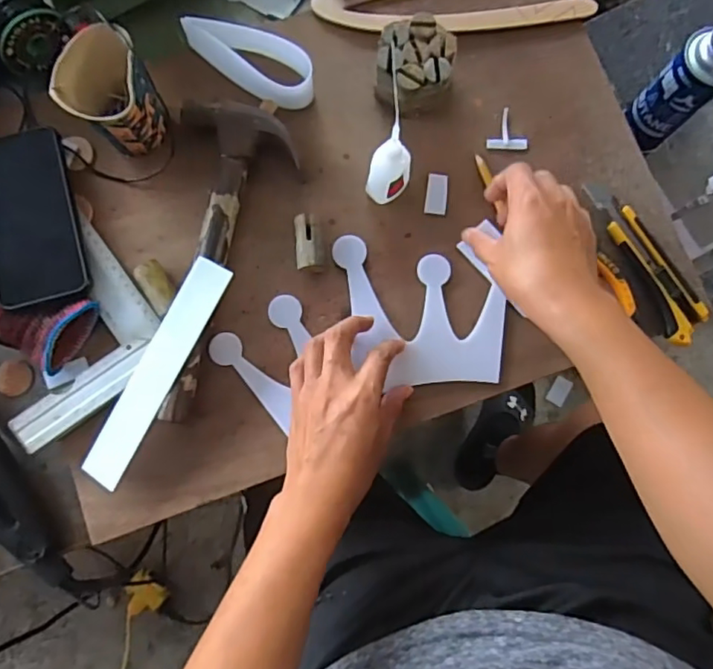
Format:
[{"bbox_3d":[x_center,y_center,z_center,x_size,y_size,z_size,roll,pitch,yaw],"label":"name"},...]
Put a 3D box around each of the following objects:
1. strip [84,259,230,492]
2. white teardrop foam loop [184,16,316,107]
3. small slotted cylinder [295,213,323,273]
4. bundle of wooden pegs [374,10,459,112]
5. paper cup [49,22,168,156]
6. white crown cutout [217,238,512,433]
[{"bbox_3d":[-0.172,0.031,0.495,0.039,0.006,0.207,27,88,16],"label":"strip"},{"bbox_3d":[-0.104,-0.260,0.553,0.131,0.044,0.044,22,83,1],"label":"white teardrop foam loop"},{"bbox_3d":[-0.043,-0.083,0.531,0.024,0.023,0.050,-3,83,-2],"label":"small slotted cylinder"},{"bbox_3d":[0.053,-0.250,0.544,0.069,0.051,0.081,0,83,-2],"label":"bundle of wooden pegs"},{"bbox_3d":[-0.212,-0.206,0.510,0.075,0.094,0.071,0,83,-2],"label":"paper cup"},{"bbox_3d":[0.002,-0.010,0.526,0.259,0.007,0.152,-13,83,-2],"label":"white crown cutout"}]

